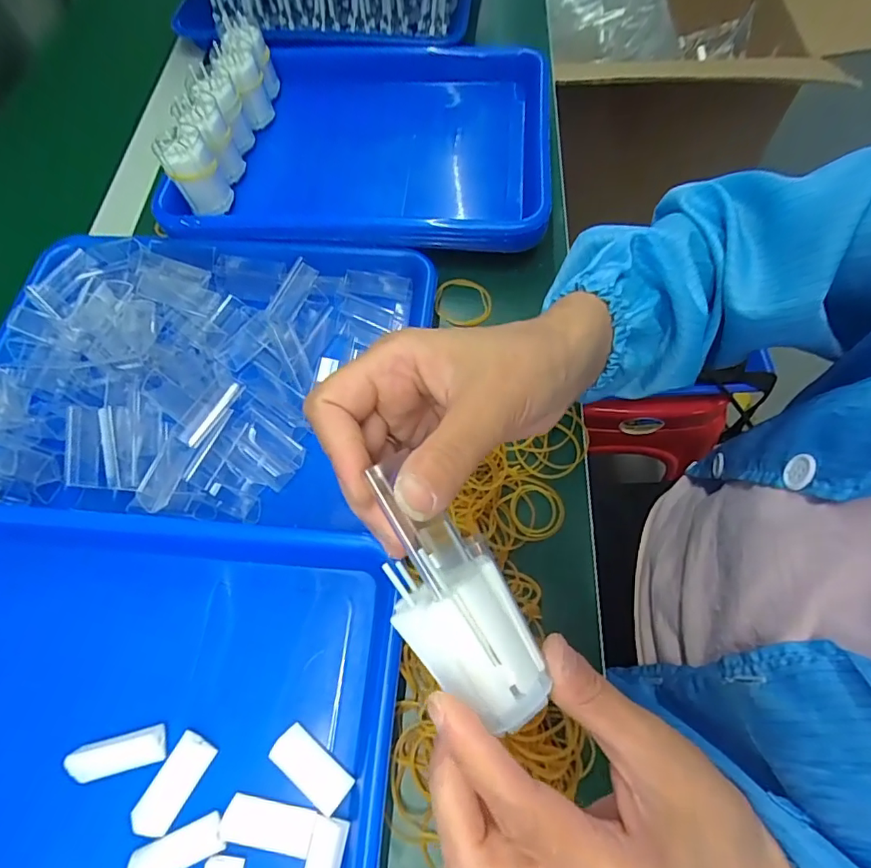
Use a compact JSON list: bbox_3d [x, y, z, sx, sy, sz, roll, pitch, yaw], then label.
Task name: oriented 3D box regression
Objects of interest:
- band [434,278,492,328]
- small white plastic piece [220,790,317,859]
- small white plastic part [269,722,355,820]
[{"bbox_3d":[0.023,-0.110,0.429,0.047,0.009,0.051,-1,64,2],"label":"band"},{"bbox_3d":[-0.088,0.205,0.271,0.047,0.005,0.020,10,65,7],"label":"small white plastic piece"},{"bbox_3d":[-0.067,0.181,0.282,0.046,0.007,0.021,35,71,17],"label":"small white plastic part"}]

